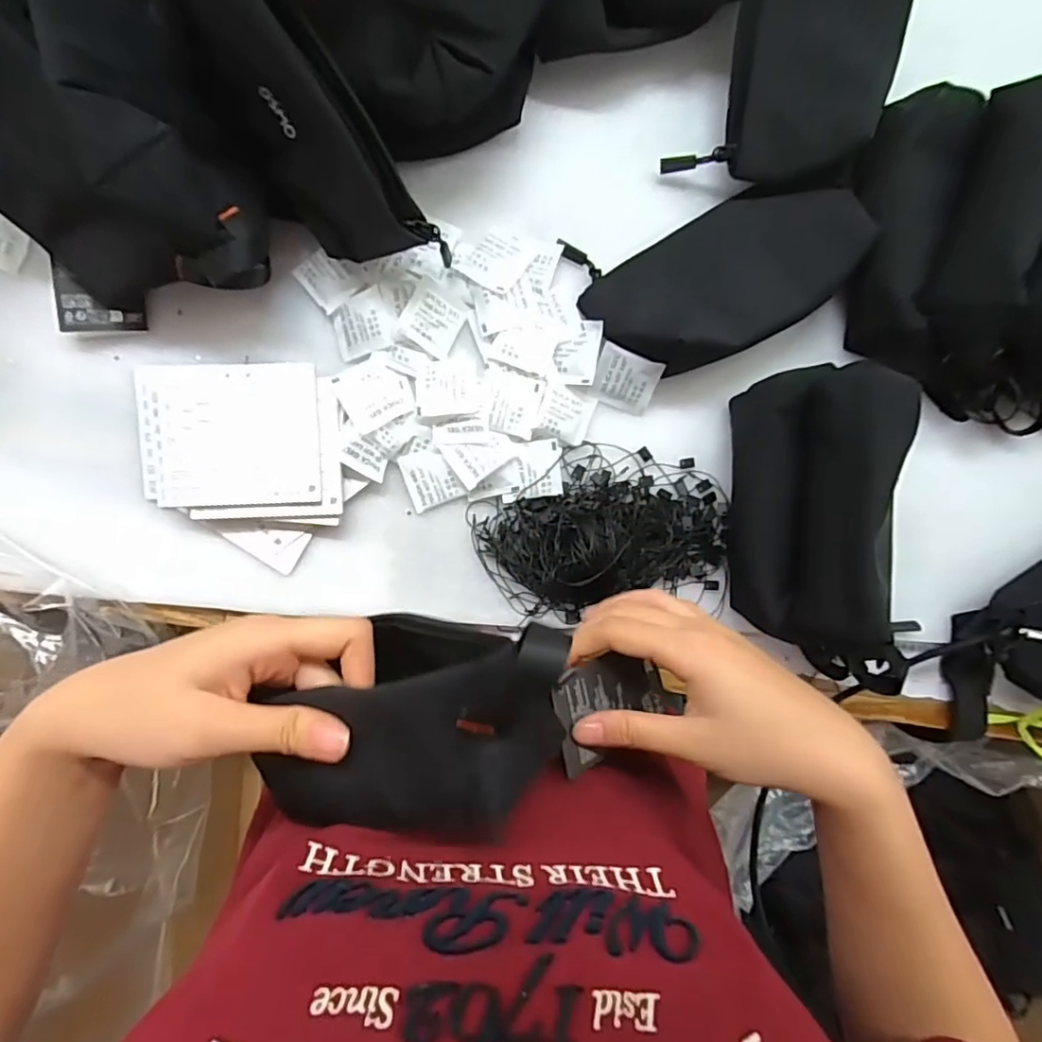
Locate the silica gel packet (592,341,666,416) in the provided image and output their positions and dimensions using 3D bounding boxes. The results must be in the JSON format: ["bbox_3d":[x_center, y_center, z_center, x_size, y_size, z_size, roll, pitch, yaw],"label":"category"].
[{"bbox_3d":[0.071,-0.097,0.390,0.042,0.004,0.039,22,126,0],"label":"silica gel packet"}]

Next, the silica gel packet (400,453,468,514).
[{"bbox_3d":[-0.063,-0.030,0.395,0.036,0.006,0.040,-22,95,-1],"label":"silica gel packet"}]

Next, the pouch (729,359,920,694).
[{"bbox_3d":[0.186,-0.002,0.361,0.081,0.083,0.184,1,94,-3],"label":"pouch"}]

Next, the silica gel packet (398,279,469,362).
[{"bbox_3d":[-0.060,-0.137,0.382,0.035,0.009,0.039,29,92,-4],"label":"silica gel packet"}]

